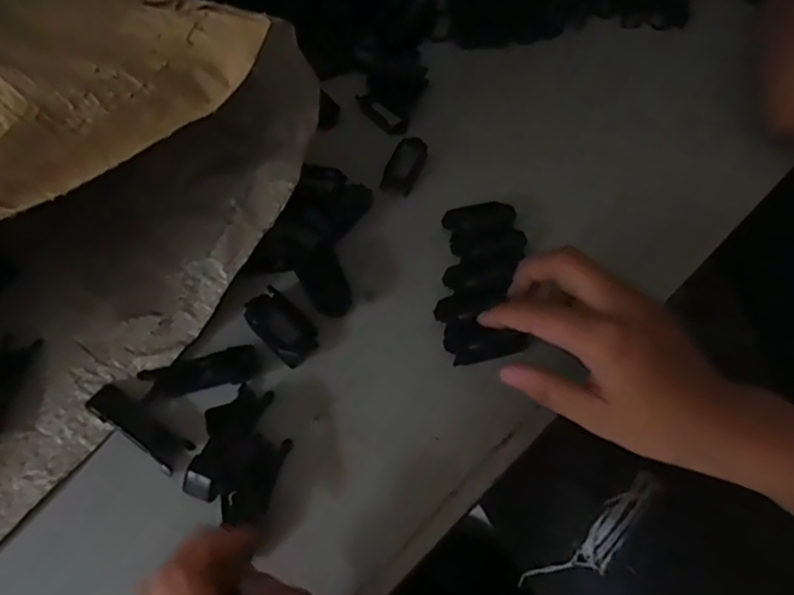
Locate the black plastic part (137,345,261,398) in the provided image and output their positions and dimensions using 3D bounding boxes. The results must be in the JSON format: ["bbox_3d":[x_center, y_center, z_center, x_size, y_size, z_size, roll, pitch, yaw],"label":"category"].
[{"bbox_3d":[-0.115,0.043,0.360,0.065,0.007,0.019,-12,60,-10],"label":"black plastic part"}]

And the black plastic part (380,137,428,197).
[{"bbox_3d":[0.006,-0.097,0.448,0.022,0.012,0.048,21,60,10],"label":"black plastic part"}]

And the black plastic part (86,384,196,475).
[{"bbox_3d":[-0.146,0.072,0.345,0.068,0.010,0.019,30,62,17],"label":"black plastic part"}]

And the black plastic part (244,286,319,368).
[{"bbox_3d":[-0.071,0.017,0.378,0.027,0.009,0.051,-40,68,-23],"label":"black plastic part"}]

